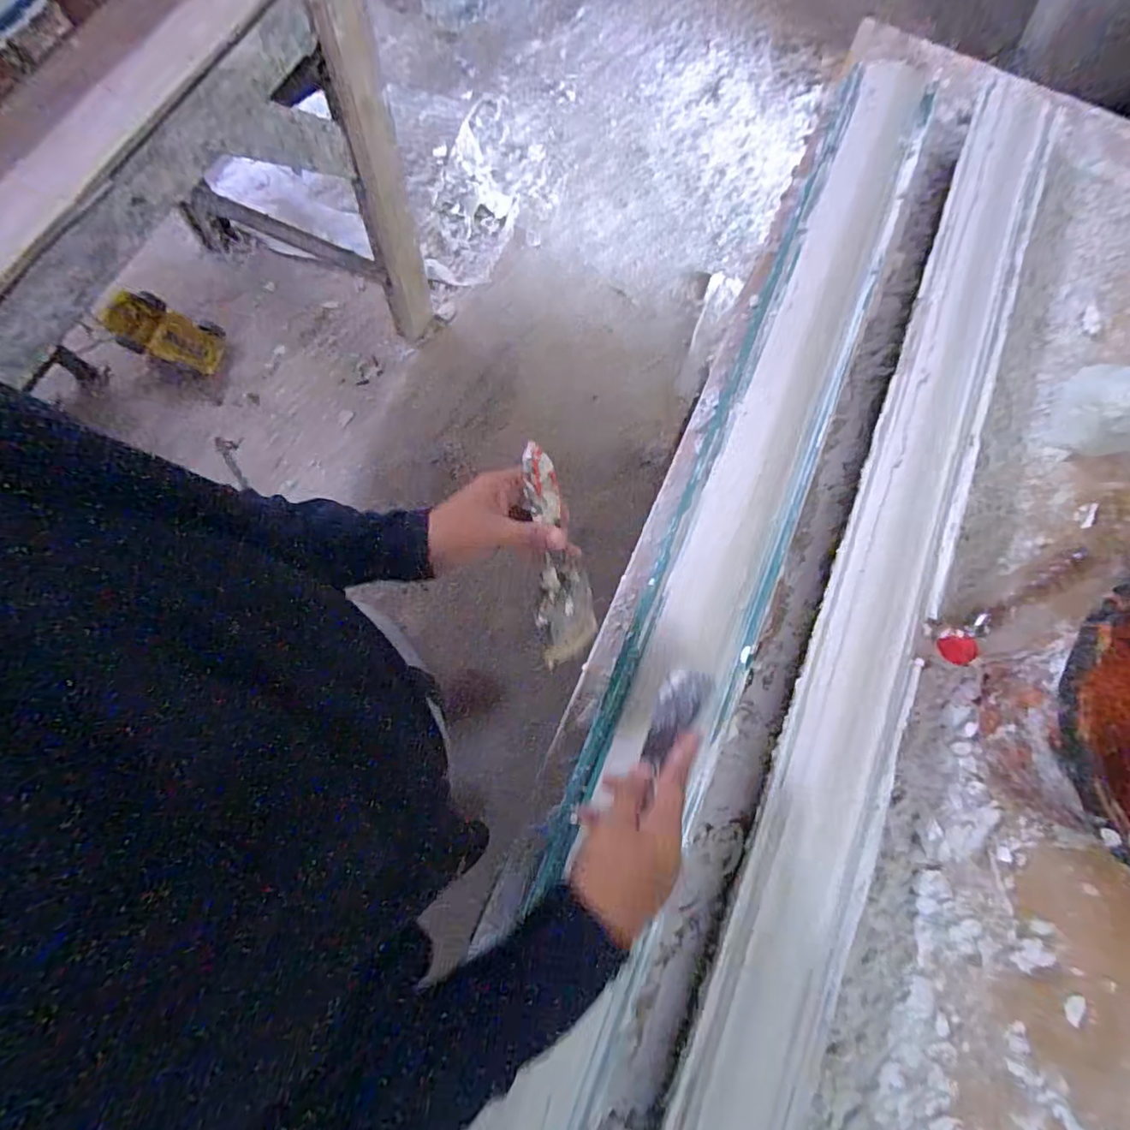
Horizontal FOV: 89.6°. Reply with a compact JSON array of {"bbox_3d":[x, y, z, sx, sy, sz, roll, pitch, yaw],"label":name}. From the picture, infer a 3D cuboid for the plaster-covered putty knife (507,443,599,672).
[{"bbox_3d":[-0.004,-0.009,0.431,0.059,0.169,0.015,-28,31,-35],"label":"plaster-covered putty knife"}]

